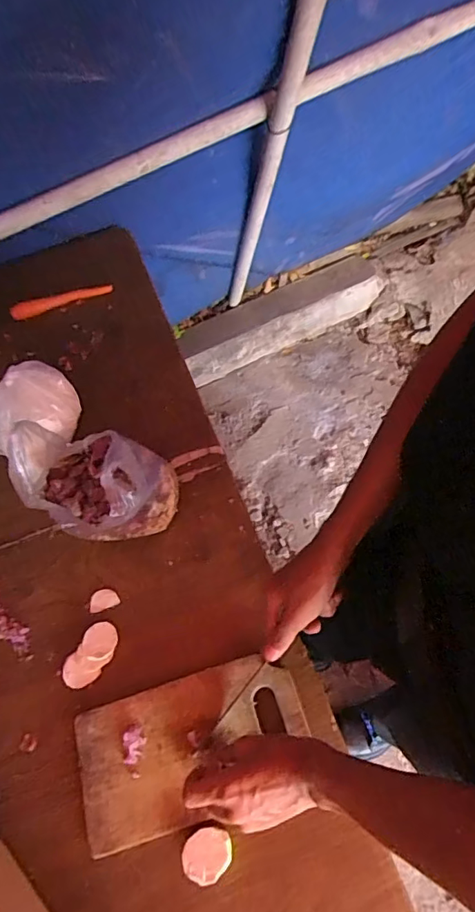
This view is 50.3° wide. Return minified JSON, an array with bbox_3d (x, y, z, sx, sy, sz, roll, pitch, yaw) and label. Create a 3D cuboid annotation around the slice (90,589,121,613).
[{"bbox_3d":[-0.173,0.186,0.656,0.039,0.004,0.027,-21,60,-4],"label":"slice"}]

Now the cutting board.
[{"bbox_3d":[-0.049,0.314,0.551,0.245,0.019,0.135,-16,63,-6],"label":"cutting board"}]

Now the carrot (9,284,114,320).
[{"bbox_3d":[-0.327,-0.294,0.940,0.187,0.029,0.021,-25,60,-6],"label":"carrot"}]

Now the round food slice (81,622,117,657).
[{"bbox_3d":[-0.170,0.226,0.626,0.042,0.007,0.039,-4,60,6],"label":"round food slice"}]

